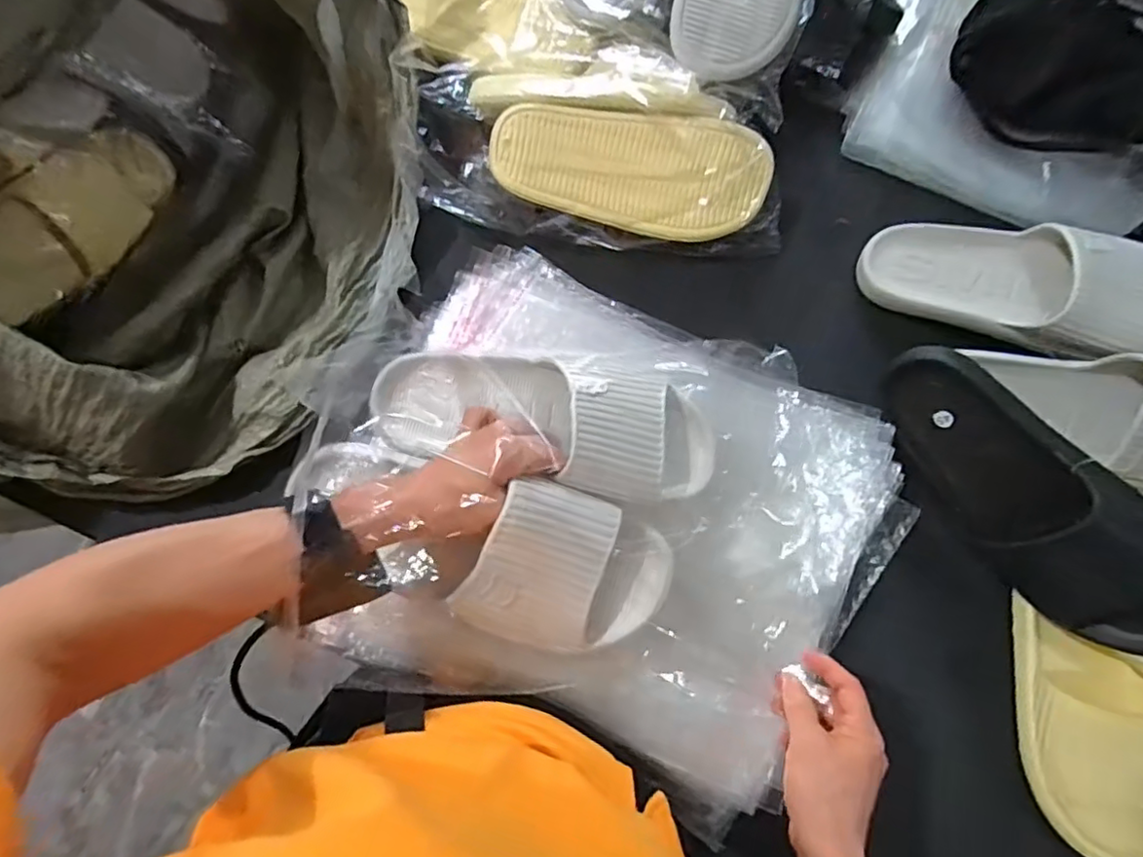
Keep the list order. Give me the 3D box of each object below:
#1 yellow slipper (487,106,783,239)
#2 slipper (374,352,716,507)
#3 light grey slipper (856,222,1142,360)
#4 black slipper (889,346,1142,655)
[{"bbox_3d":[0.056,-0.246,0.574,0.251,0.055,0.101,11,112,-1],"label":"yellow slipper"},{"bbox_3d":[-0.016,-0.008,0.450,0.263,0.067,0.100,12,76,-2],"label":"slipper"},{"bbox_3d":[0.412,-0.123,0.534,0.289,0.064,0.119,19,75,24],"label":"light grey slipper"},{"bbox_3d":[0.365,0.053,0.475,0.080,0.114,0.283,-16,62,-42],"label":"black slipper"}]

